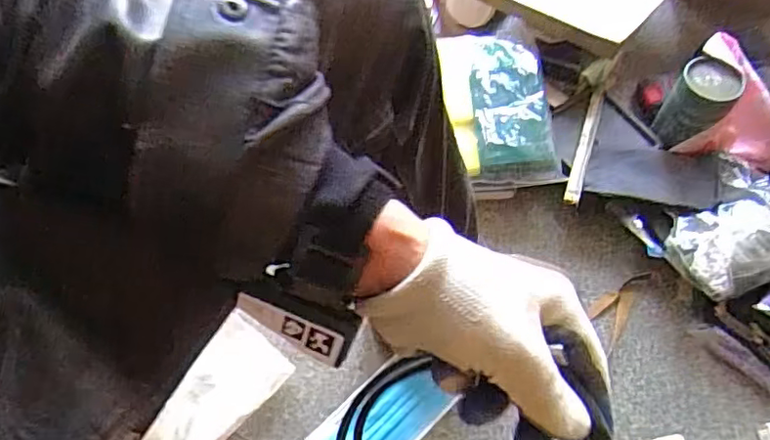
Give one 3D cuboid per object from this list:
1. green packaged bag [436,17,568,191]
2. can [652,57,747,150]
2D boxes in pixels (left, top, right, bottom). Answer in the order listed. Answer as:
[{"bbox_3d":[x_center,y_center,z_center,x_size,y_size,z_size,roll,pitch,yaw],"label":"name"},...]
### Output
[{"bbox_3d":[0.147,-0.158,0.787,0.138,0.041,0.235,-7,63,-3],"label":"green packaged bag"},{"bbox_3d":[0.390,-0.143,0.747,0.068,0.093,0.071,0,63,0],"label":"can"}]

